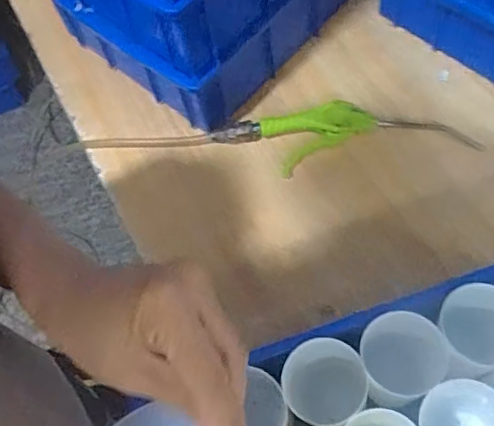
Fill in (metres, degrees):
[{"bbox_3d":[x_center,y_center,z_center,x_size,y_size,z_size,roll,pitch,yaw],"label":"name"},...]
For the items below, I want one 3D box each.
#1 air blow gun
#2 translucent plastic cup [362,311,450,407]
[{"bbox_3d":[0.109,-0.083,0.607,0.273,0.026,0.066,-5,62,1],"label":"air blow gun"},{"bbox_3d":[0.121,0.128,0.462,0.060,0.097,0.063,31,72,19],"label":"translucent plastic cup"}]

